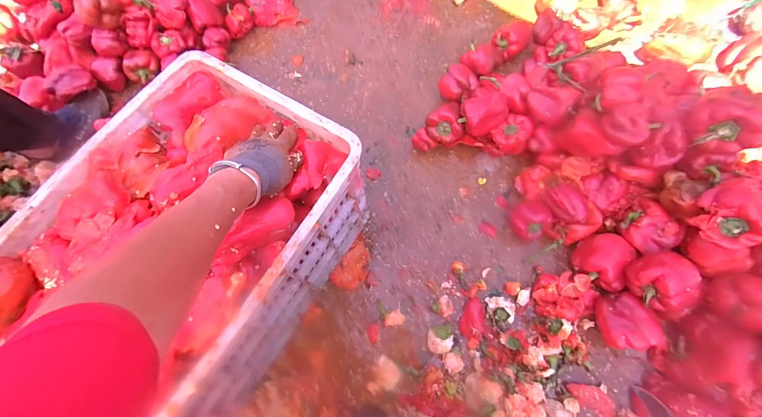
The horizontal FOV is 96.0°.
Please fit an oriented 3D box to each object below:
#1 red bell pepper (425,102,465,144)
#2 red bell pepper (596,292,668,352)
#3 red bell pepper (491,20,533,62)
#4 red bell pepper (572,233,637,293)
[{"bbox_3d":[0.142,-0.185,0.755,0.081,0.068,0.063,-6,71,-1],"label":"red bell pepper"},{"bbox_3d":[0.445,0.206,0.629,0.085,0.079,0.097,1,71,2],"label":"red bell pepper"},{"bbox_3d":[0.321,-0.417,0.861,0.069,0.102,0.072,-27,72,-8],"label":"red bell pepper"},{"bbox_3d":[0.425,0.097,0.655,0.080,0.070,0.090,23,73,9],"label":"red bell pepper"}]

